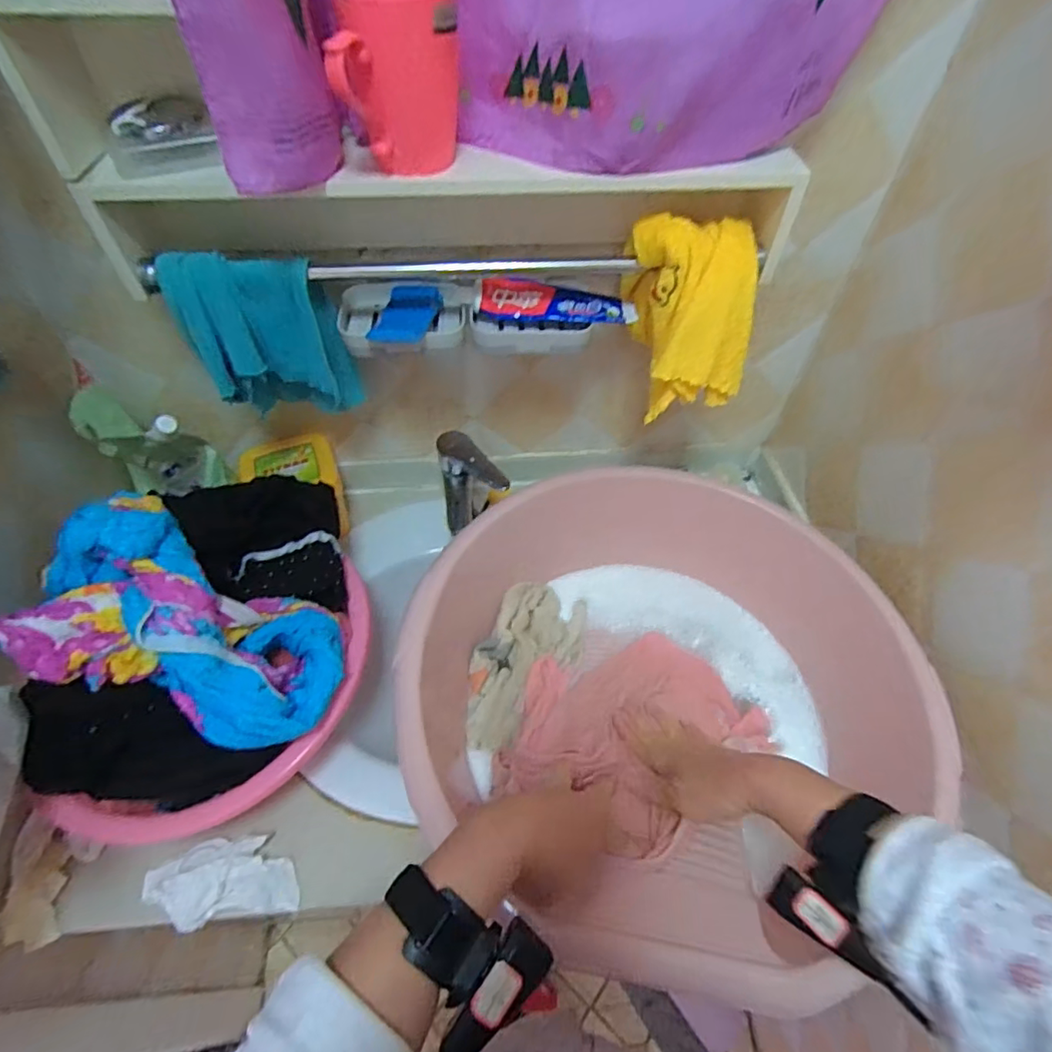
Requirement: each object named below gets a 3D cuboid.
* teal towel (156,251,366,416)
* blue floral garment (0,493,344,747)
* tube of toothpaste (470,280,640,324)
[{"bbox_3d":[-0.253,-0.179,0.565,0.144,0.167,0.051,-12,54,-11],"label":"teal towel"},{"bbox_3d":[-0.288,0.087,0.487,0.228,0.162,0.150,12,53,7],"label":"blue floral garment"},{"bbox_3d":[0.031,-0.230,0.587,0.166,0.036,0.045,-2,53,-3],"label":"tube of toothpaste"}]

